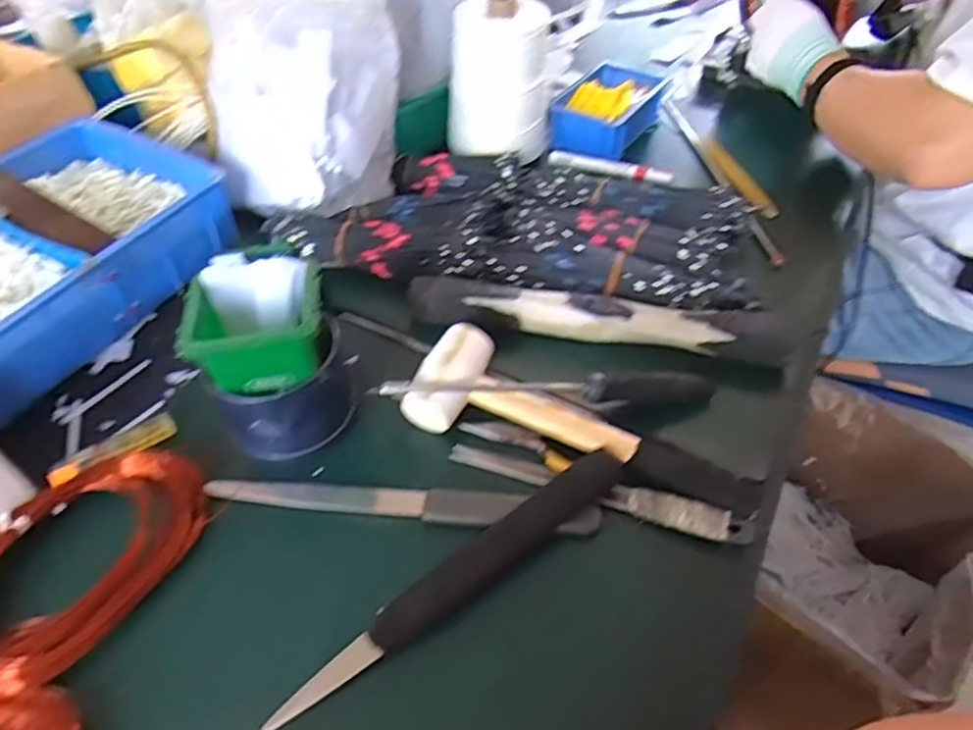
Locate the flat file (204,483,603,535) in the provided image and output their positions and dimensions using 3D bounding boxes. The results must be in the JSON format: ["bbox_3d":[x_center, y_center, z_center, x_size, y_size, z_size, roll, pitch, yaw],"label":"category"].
[{"bbox_3d":[-0.060,0.094,0.440,0.272,0.012,0.026,3,44,9],"label":"flat file"}]

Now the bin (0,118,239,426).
[{"bbox_3d":[-0.406,-0.101,0.577,0.209,0.093,0.296,22,52,21],"label":"bin"}]

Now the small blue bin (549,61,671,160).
[{"bbox_3d":[0.147,-0.307,0.767,0.106,0.058,0.150,20,52,19],"label":"small blue bin"}]

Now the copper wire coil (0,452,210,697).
[{"bbox_3d":[-0.279,0.126,0.411,0.128,0.034,0.188,33,57,28],"label":"copper wire coil"}]

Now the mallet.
[{"bbox_3d":[0.066,0.040,0.465,0.265,0.047,0.084,14,50,15],"label":"mallet"}]

